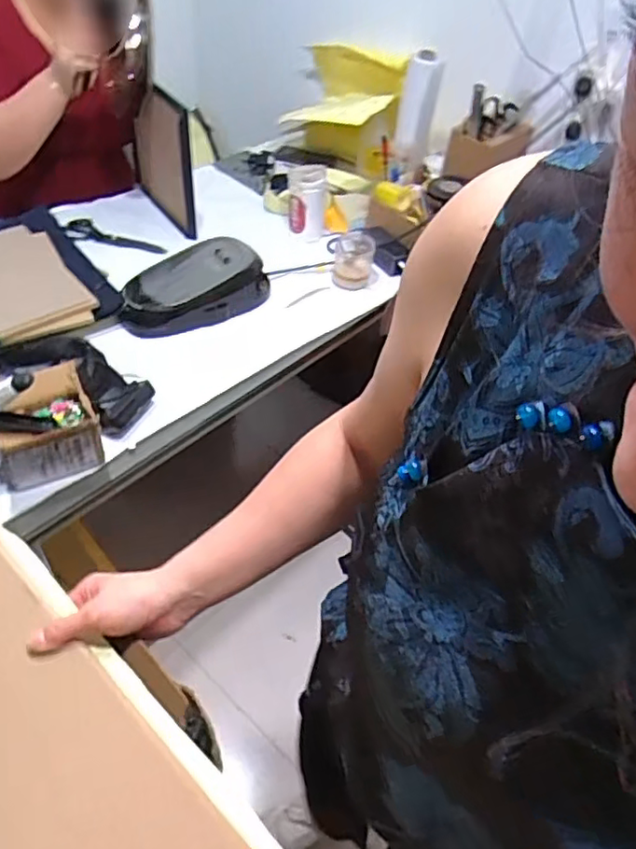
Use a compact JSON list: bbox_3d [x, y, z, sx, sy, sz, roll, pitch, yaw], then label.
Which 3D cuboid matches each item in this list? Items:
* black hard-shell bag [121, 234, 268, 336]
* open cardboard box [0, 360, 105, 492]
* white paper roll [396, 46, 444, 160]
[{"bbox_3d":[-0.245,-0.277,1.197,0.304,0.085,0.160,-27,55,-28],"label":"black hard-shell bag"},{"bbox_3d":[-0.400,0.013,0.888,0.147,0.117,0.103,-21,53,-24],"label":"open cardboard box"},{"bbox_3d":[0.228,-0.731,1.398,0.076,0.204,0.077,11,47,3],"label":"white paper roll"}]

